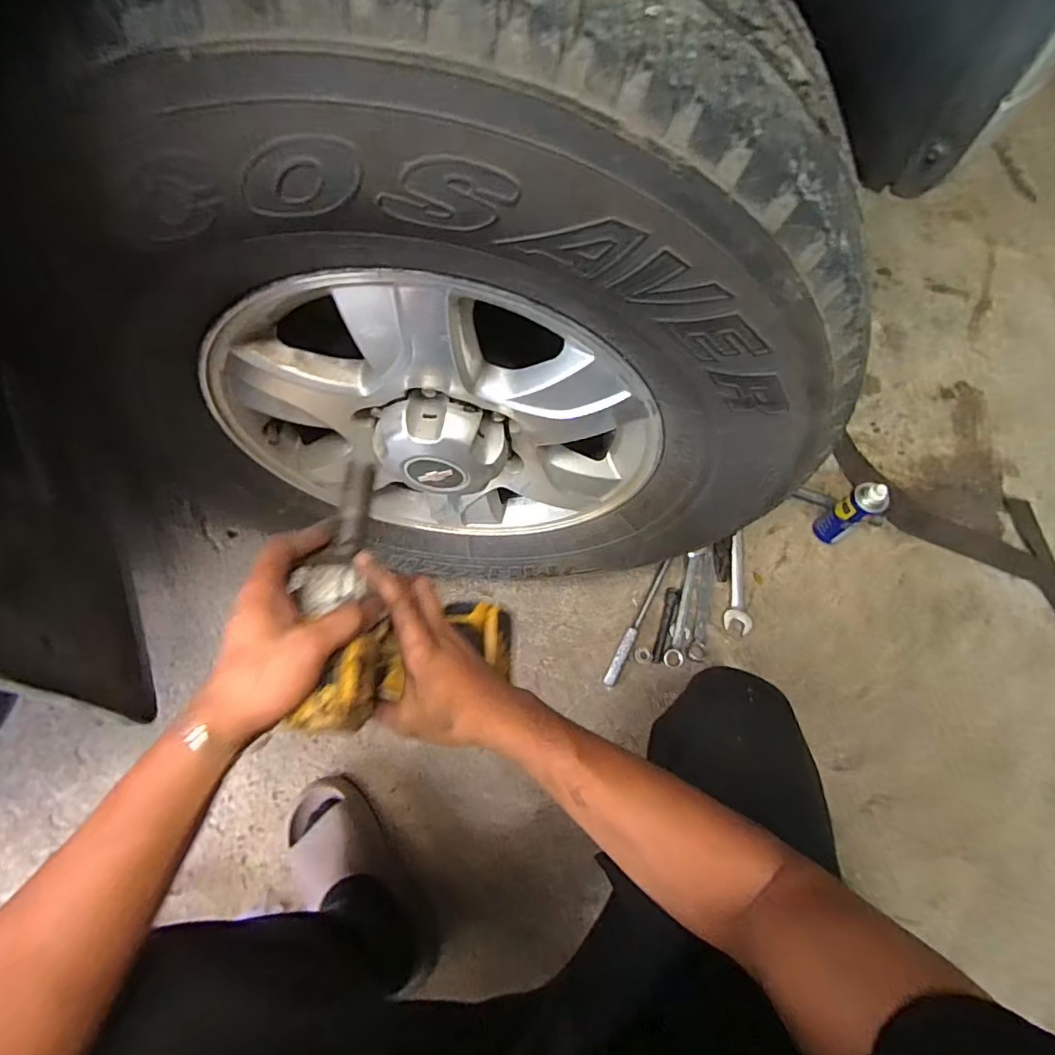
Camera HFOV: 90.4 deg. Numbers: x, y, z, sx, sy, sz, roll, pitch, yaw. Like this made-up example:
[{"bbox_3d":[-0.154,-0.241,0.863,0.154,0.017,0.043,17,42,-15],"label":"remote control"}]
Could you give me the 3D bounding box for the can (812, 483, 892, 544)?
[{"bbox_3d":[0.528,-0.023,0.856,0.052,0.155,0.053,-39,72,-14],"label":"can"}]

